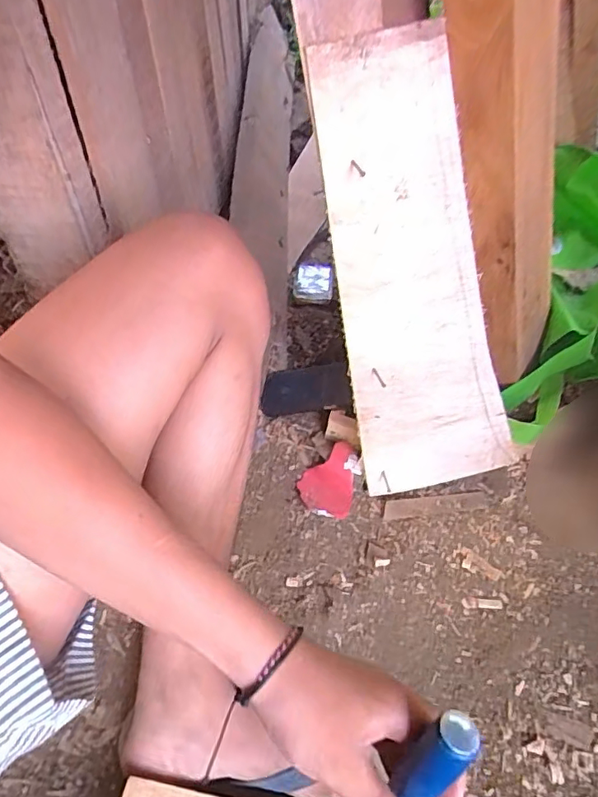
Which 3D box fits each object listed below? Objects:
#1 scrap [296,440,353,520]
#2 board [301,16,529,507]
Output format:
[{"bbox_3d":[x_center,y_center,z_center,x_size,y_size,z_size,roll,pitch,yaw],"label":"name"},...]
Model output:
[{"bbox_3d":[0.034,0.099,0.675,0.065,0.009,0.096,2,65,7],"label":"scrap"},{"bbox_3d":[0.118,-0.081,0.530,0.164,0.473,0.025,-16,37,2],"label":"board"}]

